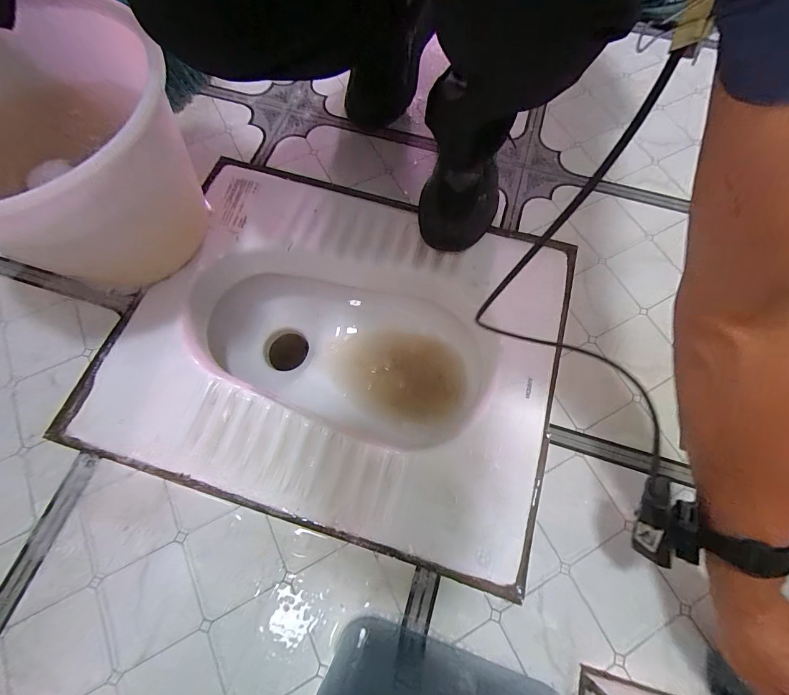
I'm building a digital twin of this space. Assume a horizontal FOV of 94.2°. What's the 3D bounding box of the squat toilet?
[{"bbox_3d":[-0.071,0.015,0.558,0.540,0.177,0.435,16,71,5],"label":"squat toilet"}]

